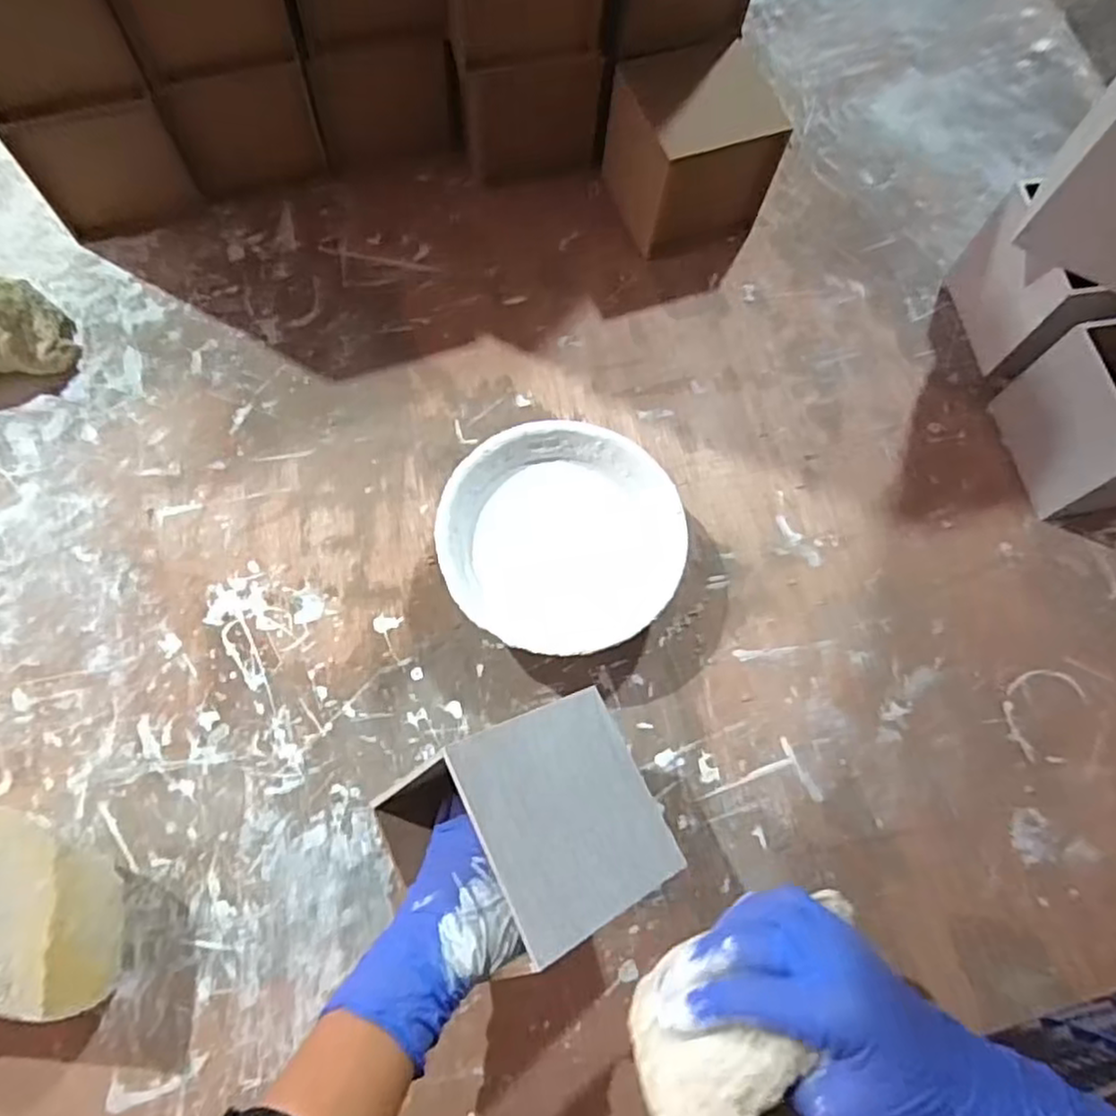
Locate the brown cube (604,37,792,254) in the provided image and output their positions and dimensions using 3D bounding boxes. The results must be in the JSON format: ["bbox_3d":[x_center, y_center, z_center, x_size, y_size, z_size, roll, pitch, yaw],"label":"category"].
[{"bbox_3d":[0.111,-0.354,0.624,0.122,0.122,0.116,-23,72,-10],"label":"brown cube"}]

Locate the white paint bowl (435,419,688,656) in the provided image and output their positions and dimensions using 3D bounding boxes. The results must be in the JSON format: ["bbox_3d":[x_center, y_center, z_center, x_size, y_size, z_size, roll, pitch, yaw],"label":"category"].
[{"bbox_3d":[0.004,-0.011,0.522,0.167,0.057,0.168,1,69,-2],"label":"white paint bowl"}]

